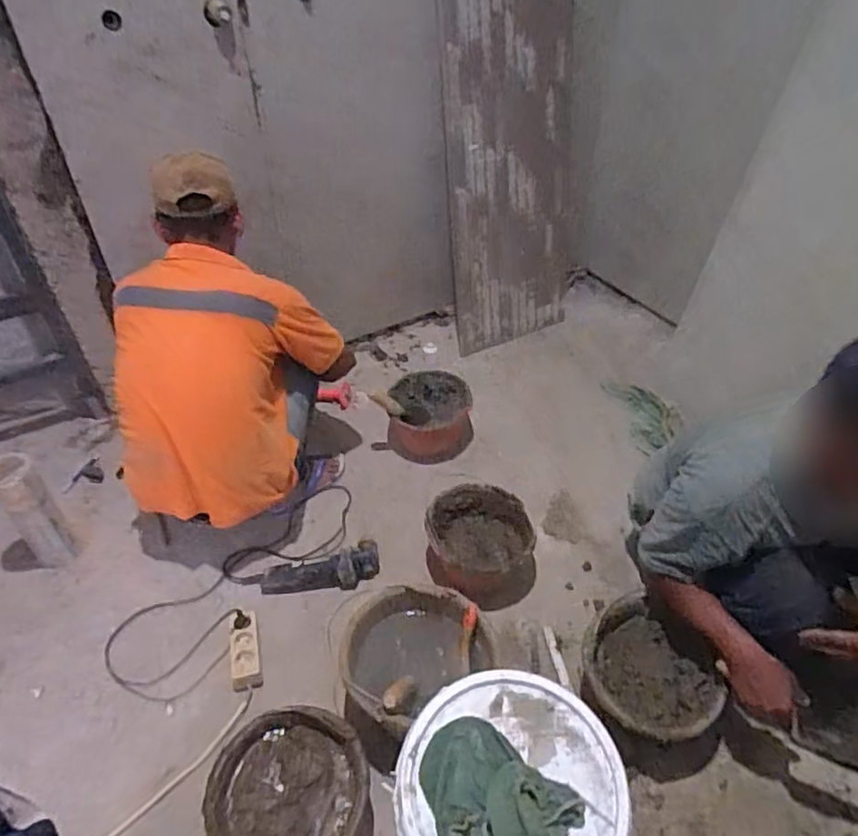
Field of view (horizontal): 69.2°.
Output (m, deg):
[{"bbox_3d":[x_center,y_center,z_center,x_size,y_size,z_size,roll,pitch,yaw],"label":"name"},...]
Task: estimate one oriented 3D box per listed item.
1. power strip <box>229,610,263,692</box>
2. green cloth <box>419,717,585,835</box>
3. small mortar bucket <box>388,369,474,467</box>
[{"bbox_3d":[-0.394,0.494,1.324,0.066,0.043,0.171,-10,42,-10],"label":"power strip"},{"bbox_3d":[0.098,0.507,0.800,0.194,0.076,0.228,-8,42,-8],"label":"green cloth"},{"bbox_3d":[-0.003,0.004,1.795,0.257,0.188,0.197,0,42,1],"label":"small mortar bucket"}]

